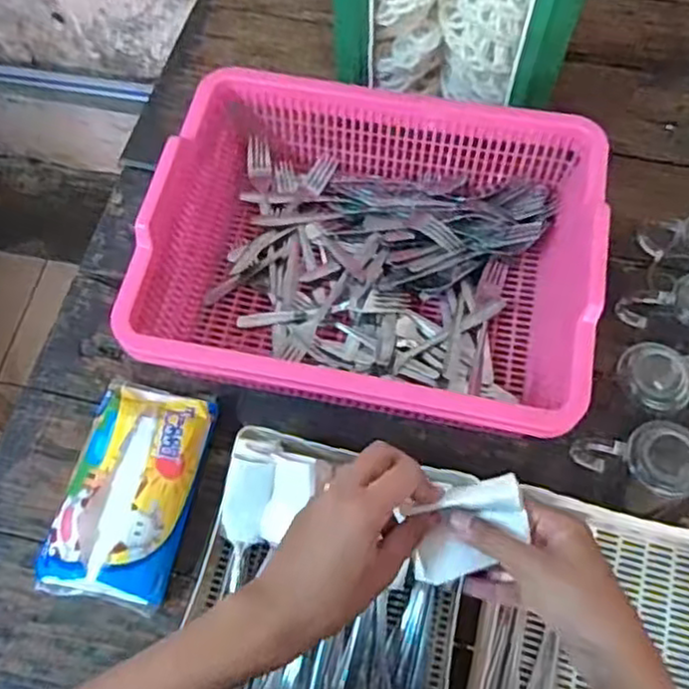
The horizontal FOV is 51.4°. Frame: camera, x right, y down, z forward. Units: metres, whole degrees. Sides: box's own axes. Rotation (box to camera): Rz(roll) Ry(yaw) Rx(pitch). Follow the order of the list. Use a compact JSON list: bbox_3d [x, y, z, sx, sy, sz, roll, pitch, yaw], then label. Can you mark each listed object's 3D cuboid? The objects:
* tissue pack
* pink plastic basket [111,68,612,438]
[{"bbox_3d":[-0.185,0.125,0.622,0.106,0.057,0.187,12,65,7],"label":"tissue pack"},{"bbox_3d":[0.031,-0.096,0.679,0.380,0.140,0.320,12,65,6],"label":"pink plastic basket"}]

